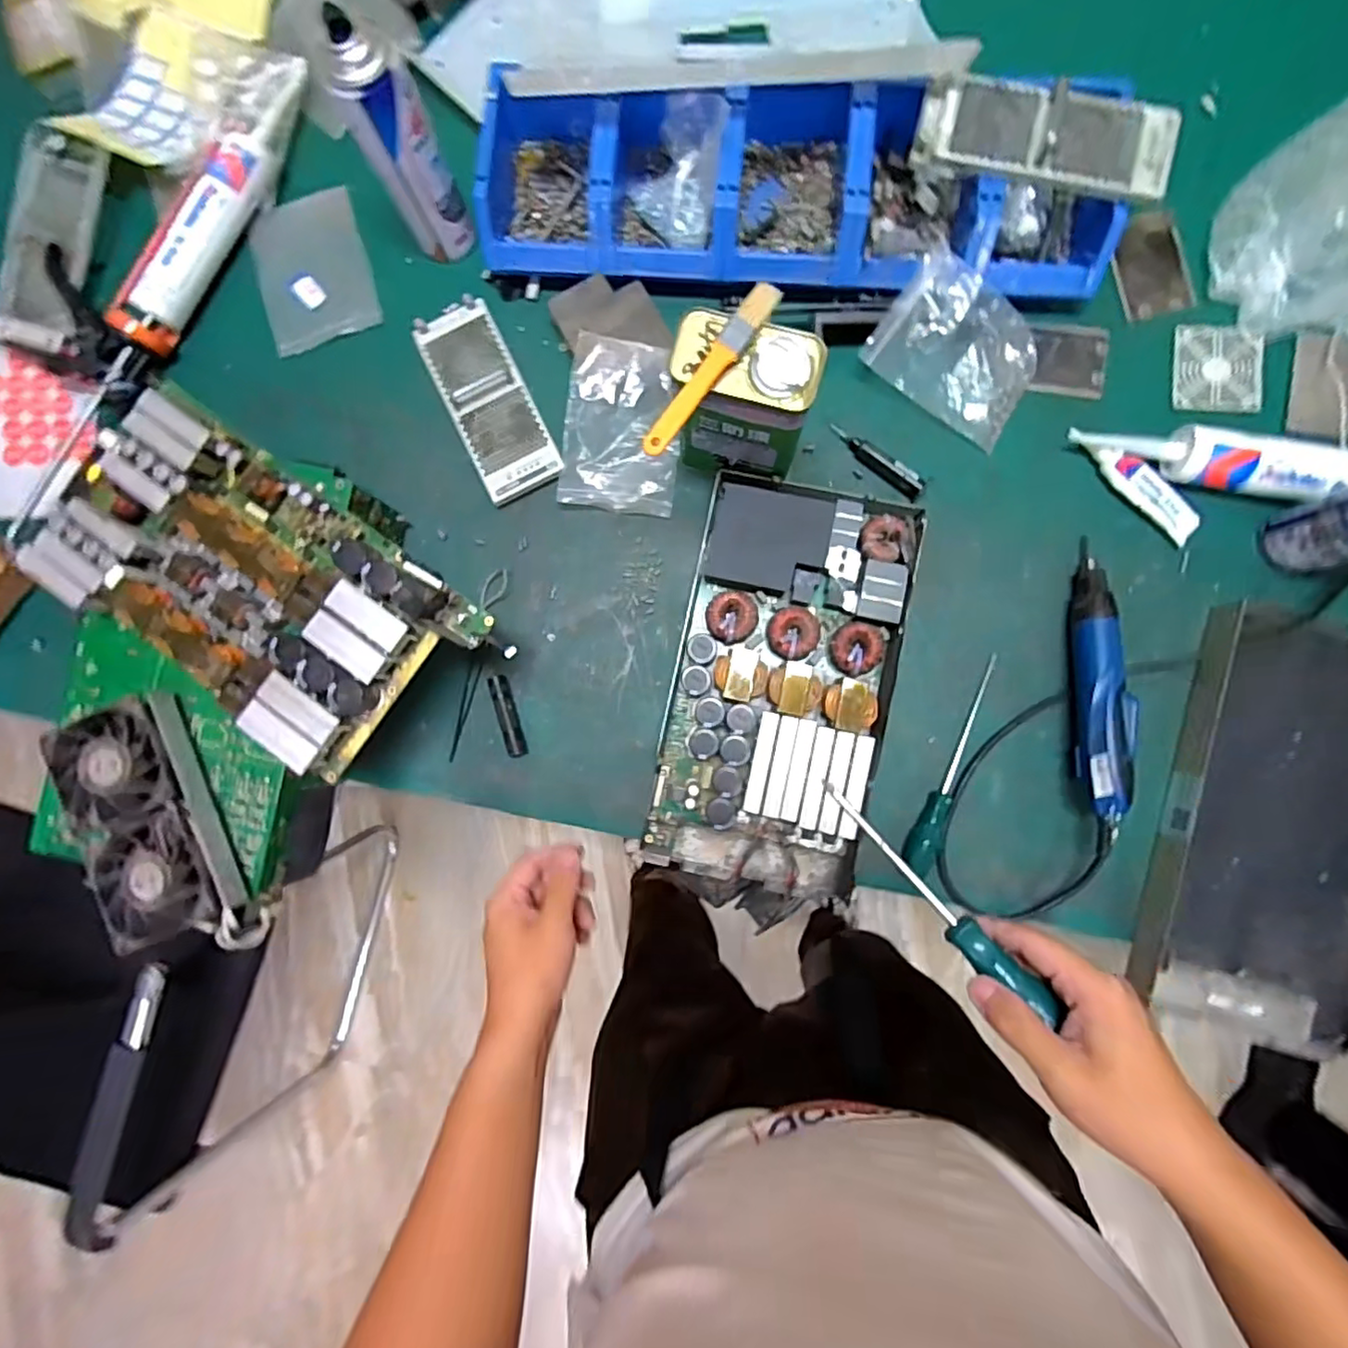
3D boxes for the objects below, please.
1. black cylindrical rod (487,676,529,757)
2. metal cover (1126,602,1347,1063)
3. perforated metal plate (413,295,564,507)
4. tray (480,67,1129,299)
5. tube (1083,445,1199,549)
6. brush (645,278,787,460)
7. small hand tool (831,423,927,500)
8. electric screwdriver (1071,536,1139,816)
[{"bbox_3d":[-0.172,0.044,0.656,0.018,0.015,0.086,-17,85,1],"label":"black cylindrical rod"},{"bbox_3d":[0.584,0.148,0.592,0.222,0.050,0.390,16,87,4],"label":"metal cover"},{"bbox_3d":[-0.199,-0.294,0.672,0.082,0.011,0.226,-26,85,0],"label":"perforated metal plate"},{"bbox_3d":[0.117,-0.490,0.632,0.608,0.081,0.204,7,86,3],"label":"tray"},{"bbox_3d":[0.465,-0.185,0.625,0.033,0.011,0.131,-44,85,-1],"label":"tube"},{"bbox_3d":[0.028,-0.235,0.488,0.022,0.010,0.156,37,88,5],"label":"brush"},{"bbox_3d":[0.208,-0.218,0.648,0.110,0.009,0.024,37,88,5],"label":"small hand tool"},{"bbox_3d":[0.406,0.000,0.606,0.042,0.052,0.263,2,86,3],"label":"electric screwdriver"}]

